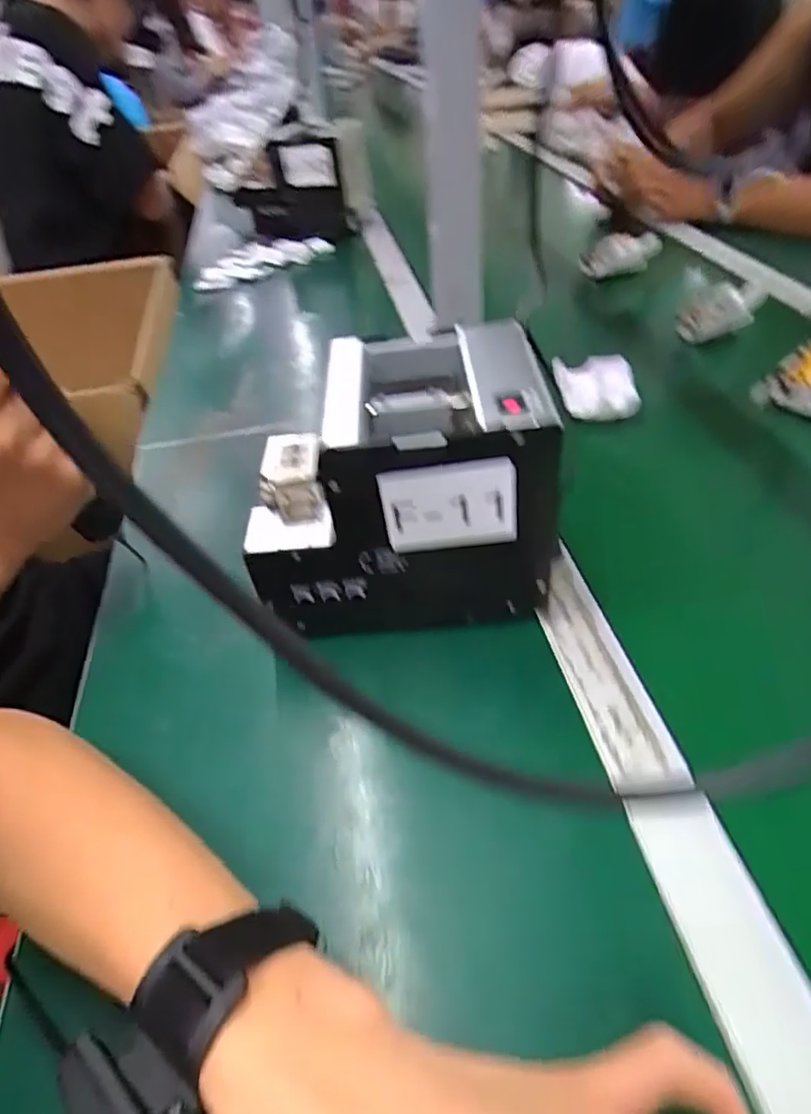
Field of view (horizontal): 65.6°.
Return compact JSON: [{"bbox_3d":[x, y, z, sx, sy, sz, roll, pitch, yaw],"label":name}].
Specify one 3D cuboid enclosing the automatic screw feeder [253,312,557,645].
[{"bbox_3d":[-0.004,-0.046,0.416,0.180,0.150,0.135,-5,43,3],"label":"automatic screw feeder"}]

